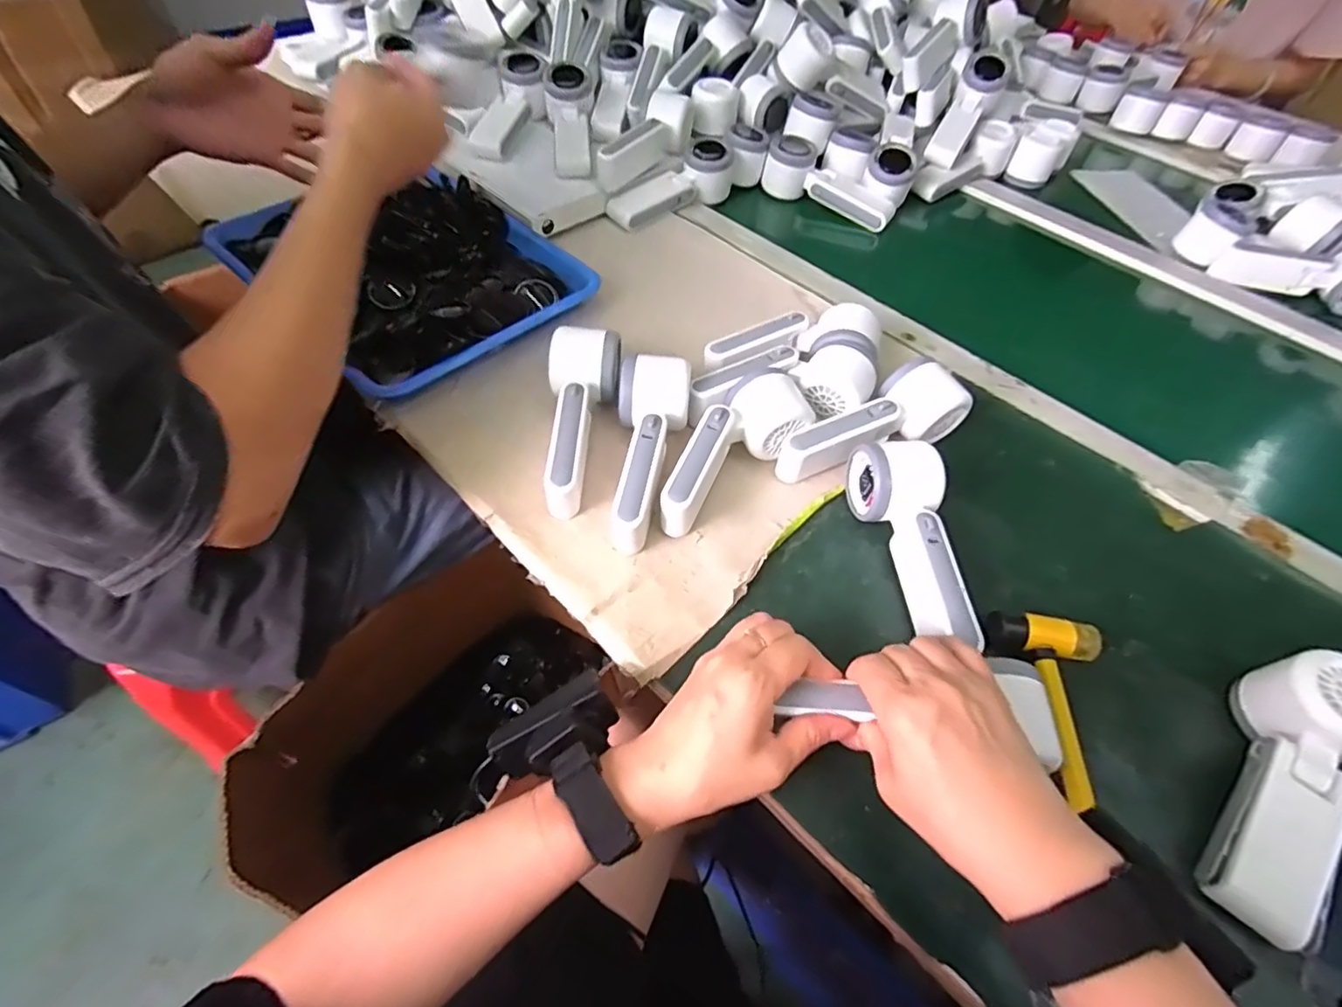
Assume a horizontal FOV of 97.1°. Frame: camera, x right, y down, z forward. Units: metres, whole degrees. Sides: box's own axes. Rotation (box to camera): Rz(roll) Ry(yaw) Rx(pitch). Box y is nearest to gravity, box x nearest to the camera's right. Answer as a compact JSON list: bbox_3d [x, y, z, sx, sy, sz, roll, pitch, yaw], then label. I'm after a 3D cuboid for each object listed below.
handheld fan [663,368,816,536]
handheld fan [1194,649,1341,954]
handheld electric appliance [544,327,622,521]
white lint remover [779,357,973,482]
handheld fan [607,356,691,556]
[{"bbox_3d":[0.047,-0.036,0.451,0.066,0.046,0.154,29,56,16],"label":"handheld fan"},{"bbox_3d":[0.350,0.158,0.332,0.060,0.055,0.158,38,59,21],"label":"handheld fan"},{"bbox_3d":[-0.070,-0.065,0.461,0.055,0.055,0.165,2,53,-3],"label":"handheld electric appliance"},{"bbox_3d":[0.163,-0.054,0.471,0.158,0.056,0.064,-28,61,-23],"label":"white lint remover"},{"bbox_3d":[-0.014,-0.037,0.440,0.054,0.052,0.151,3,53,-3],"label":"handheld fan"}]

